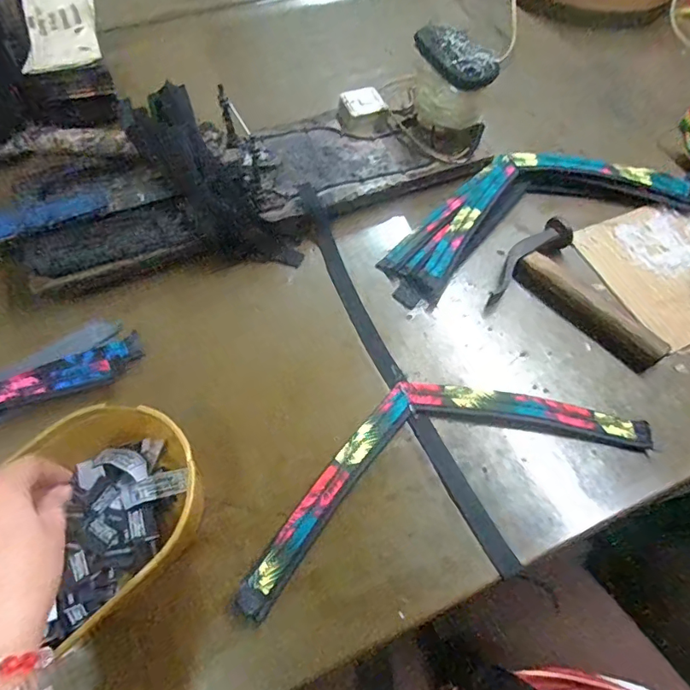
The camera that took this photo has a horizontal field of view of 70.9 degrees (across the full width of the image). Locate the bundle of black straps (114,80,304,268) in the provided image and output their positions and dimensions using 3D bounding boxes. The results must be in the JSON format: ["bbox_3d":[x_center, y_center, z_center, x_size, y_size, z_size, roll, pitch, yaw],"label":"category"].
[{"bbox_3d":[-0.132,-0.155,0.485,0.077,0.041,0.217,-42,97,-25],"label":"bundle of black straps"}]

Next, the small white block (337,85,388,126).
[{"bbox_3d":[0.020,-0.278,0.569,0.051,0.024,0.047,-17,60,-11],"label":"small white block"}]

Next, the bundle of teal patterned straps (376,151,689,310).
[{"bbox_3d":[0.217,-0.158,0.535,0.390,0.029,0.138,-18,61,-12],"label":"bundle of teal patterned straps"}]

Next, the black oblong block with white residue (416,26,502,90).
[{"bbox_3d":[0.109,-0.297,0.495,0.044,0.025,0.096,-29,63,-17],"label":"black oblong block with white residue"}]

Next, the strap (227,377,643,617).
[{"bbox_3d":[0.073,0.089,0.404,0.353,0.023,0.120,-18,60,-14],"label":"strap"}]

